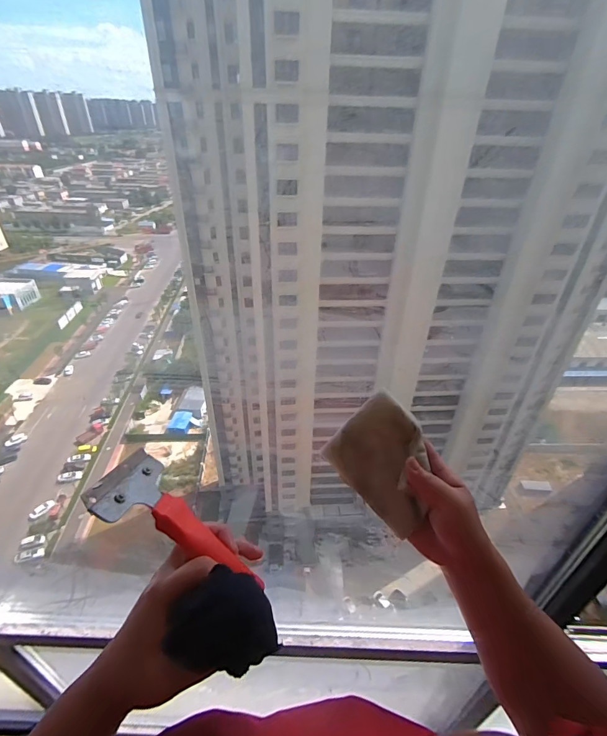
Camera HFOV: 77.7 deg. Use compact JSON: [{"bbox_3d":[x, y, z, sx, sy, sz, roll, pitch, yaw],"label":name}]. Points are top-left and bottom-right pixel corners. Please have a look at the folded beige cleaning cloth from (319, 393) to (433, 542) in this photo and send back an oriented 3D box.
[{"bbox_3d":[0.087,0.095,0.378,0.117,0.096,0.011,45,14,14],"label":"folded beige cleaning cloth"}]

